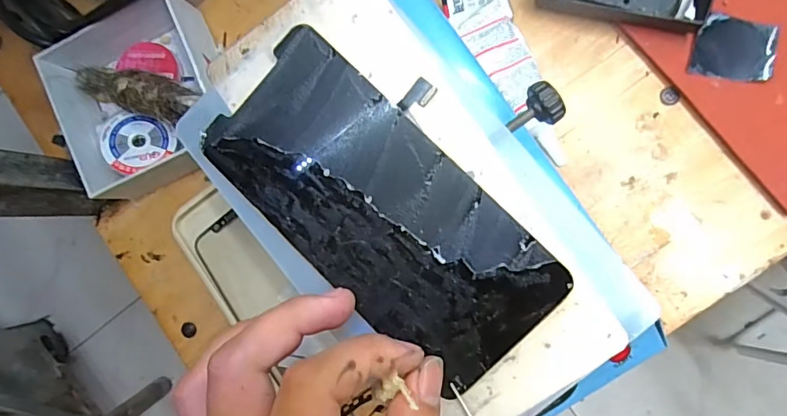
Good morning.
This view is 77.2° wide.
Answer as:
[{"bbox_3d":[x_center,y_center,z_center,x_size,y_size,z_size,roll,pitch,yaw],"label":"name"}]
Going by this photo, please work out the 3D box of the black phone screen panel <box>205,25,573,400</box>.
[{"bbox_3d":[-0.006,0.000,0.197,0.070,0.011,0.146,-45,85,5],"label":"black phone screen panel"}]

